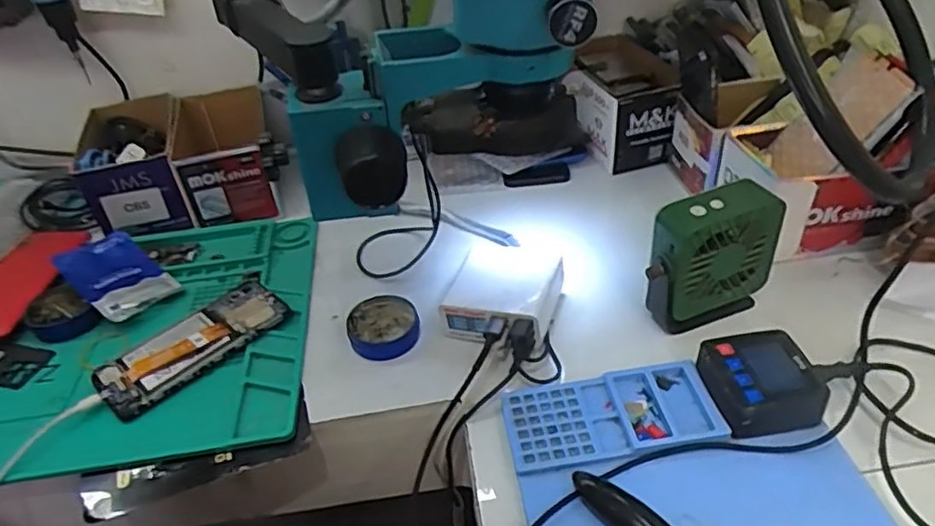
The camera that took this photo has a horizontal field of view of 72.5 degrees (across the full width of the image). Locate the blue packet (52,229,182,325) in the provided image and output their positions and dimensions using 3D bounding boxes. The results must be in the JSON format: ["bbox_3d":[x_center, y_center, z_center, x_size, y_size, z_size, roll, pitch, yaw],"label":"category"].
[{"bbox_3d":[-0.350,0.010,0.634,0.127,0.026,0.075,28,49,36],"label":"blue packet"}]

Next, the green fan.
[{"bbox_3d":[0.196,-0.003,0.523,0.105,0.112,0.038,-18,39,-15],"label":"green fan"}]

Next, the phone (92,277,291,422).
[{"bbox_3d":[-0.240,0.065,0.561,0.077,0.011,0.161,28,49,31],"label":"phone"}]

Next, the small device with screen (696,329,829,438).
[{"bbox_3d":[0.210,0.084,0.461,0.075,0.031,0.069,-8,38,-3],"label":"small device with screen"}]

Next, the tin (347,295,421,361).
[{"bbox_3d":[-0.072,0.055,0.557,0.059,0.020,0.062,-2,40,2],"label":"tin"}]

